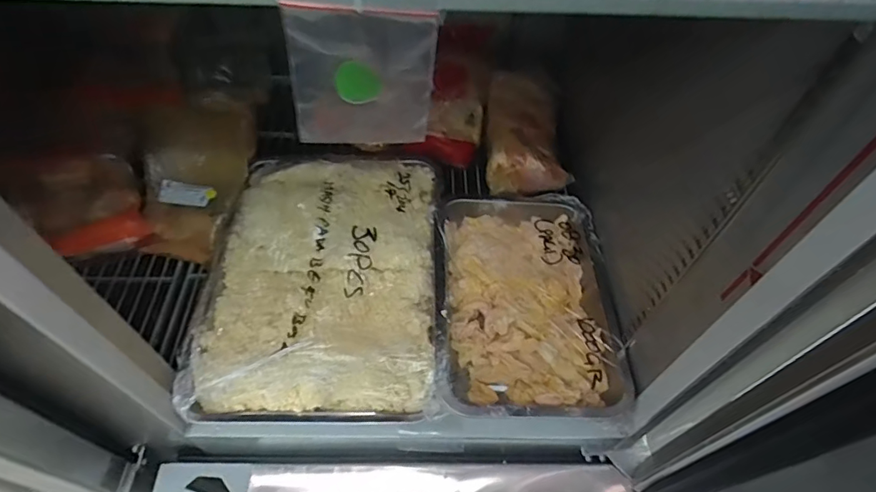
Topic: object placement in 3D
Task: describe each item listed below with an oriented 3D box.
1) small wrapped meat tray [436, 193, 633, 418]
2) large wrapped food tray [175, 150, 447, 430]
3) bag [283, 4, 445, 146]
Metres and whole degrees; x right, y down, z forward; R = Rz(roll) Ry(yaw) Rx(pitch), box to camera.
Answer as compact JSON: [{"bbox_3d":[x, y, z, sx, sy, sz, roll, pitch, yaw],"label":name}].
[{"bbox_3d":[0.101,0.059,0.607,0.202,0.043,0.298,1,54,-1],"label":"small wrapped meat tray"},{"bbox_3d":[-0.137,0.026,0.604,0.273,0.050,0.356,1,54,-1],"label":"large wrapped food tray"},{"bbox_3d":[-0.039,-0.085,0.259,0.074,0.081,0.008,-2,54,-3],"label":"bag"}]

